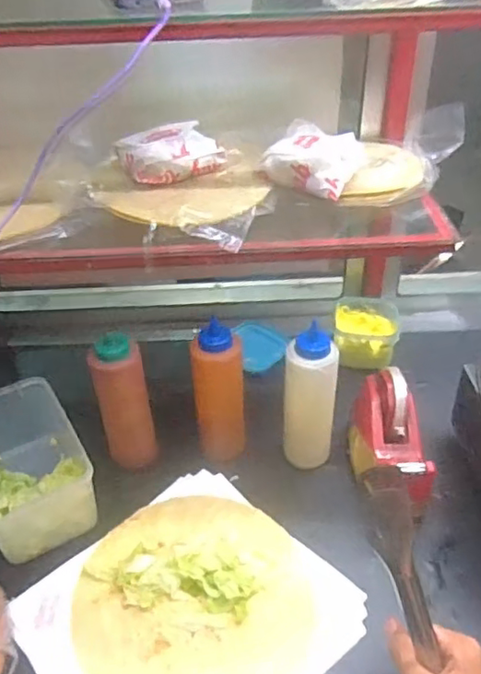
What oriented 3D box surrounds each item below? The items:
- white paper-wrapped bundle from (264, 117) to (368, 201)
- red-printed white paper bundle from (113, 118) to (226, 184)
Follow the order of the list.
[{"bbox_3d":[0.088,-0.218,0.715,0.108,0.038,0.109,19,42,23],"label":"white paper-wrapped bundle"},{"bbox_3d":[-0.086,-0.219,0.712,0.112,0.045,0.084,-24,44,-27],"label":"red-printed white paper bundle"}]

